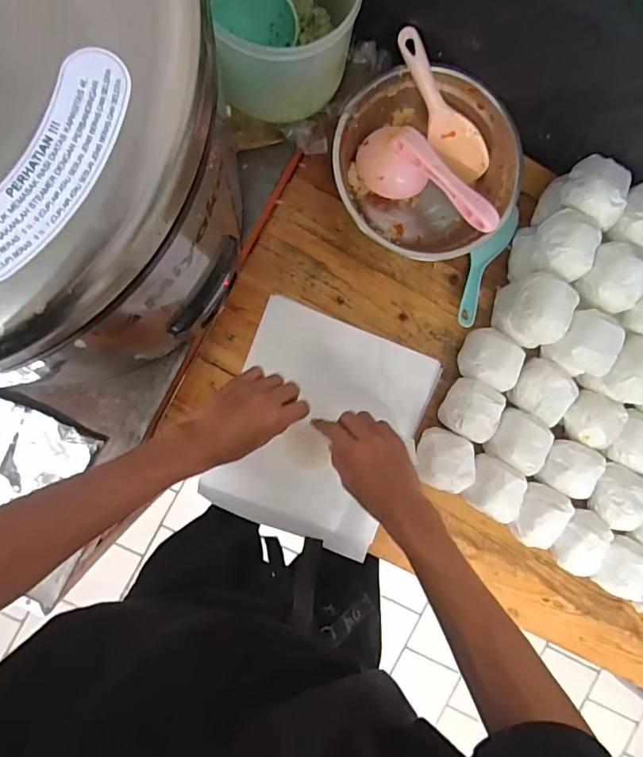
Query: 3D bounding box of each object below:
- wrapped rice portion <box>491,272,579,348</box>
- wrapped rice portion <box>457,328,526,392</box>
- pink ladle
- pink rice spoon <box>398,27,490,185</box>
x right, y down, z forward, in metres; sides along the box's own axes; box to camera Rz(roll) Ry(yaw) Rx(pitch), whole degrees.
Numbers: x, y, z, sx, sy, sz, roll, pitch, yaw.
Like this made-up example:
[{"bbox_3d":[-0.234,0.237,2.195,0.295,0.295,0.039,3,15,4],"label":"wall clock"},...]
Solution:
[{"bbox_3d":[0.276,-0.086,0.633,0.069,0.091,0.090,19,90,-6],"label":"wrapped rice portion"},{"bbox_3d":[0.232,-0.026,0.658,0.078,0.037,0.072,20,90,-6],"label":"wrapped rice portion"},{"bbox_3d":[0.131,-0.246,0.605,0.197,0.038,0.070,32,88,7],"label":"pink ladle"},{"bbox_3d":[0.149,-0.333,0.607,0.047,0.028,0.190,-42,117,-3],"label":"pink rice spoon"}]

